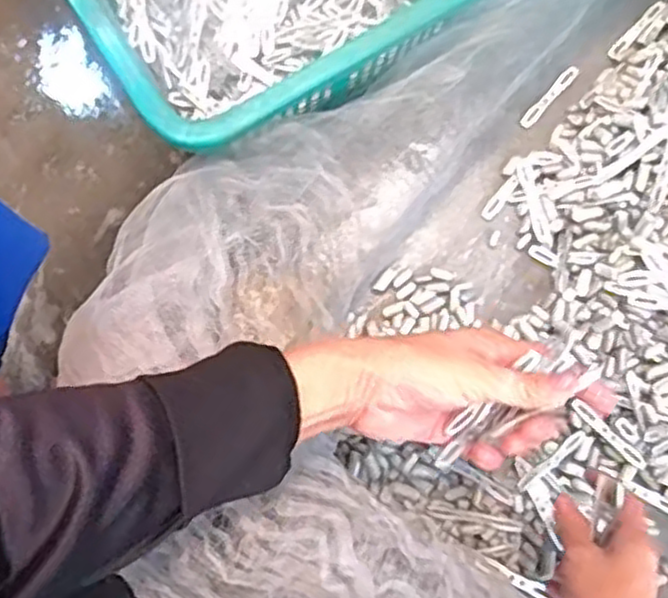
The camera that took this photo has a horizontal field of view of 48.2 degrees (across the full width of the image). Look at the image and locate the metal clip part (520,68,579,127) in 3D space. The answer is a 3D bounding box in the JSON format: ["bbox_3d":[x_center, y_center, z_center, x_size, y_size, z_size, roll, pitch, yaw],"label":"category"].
[{"bbox_3d":[0.181,-0.170,0.626,0.010,0.004,0.069,41,81,6],"label":"metal clip part"}]

